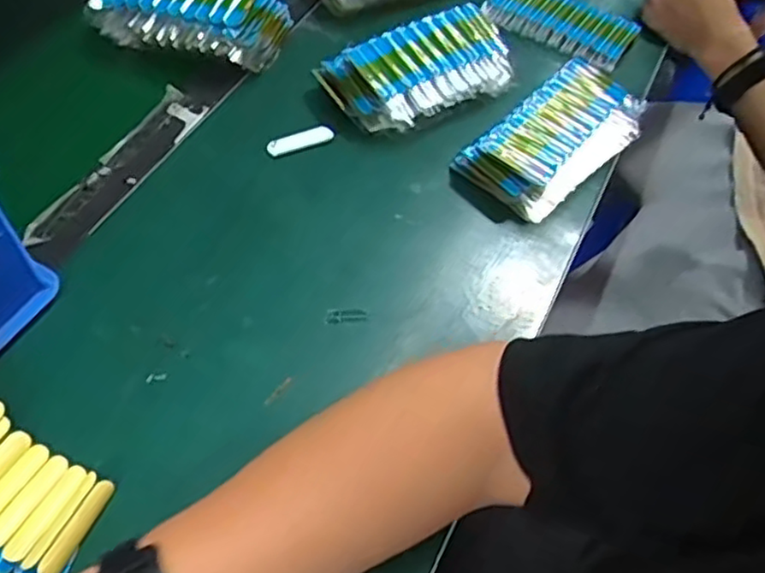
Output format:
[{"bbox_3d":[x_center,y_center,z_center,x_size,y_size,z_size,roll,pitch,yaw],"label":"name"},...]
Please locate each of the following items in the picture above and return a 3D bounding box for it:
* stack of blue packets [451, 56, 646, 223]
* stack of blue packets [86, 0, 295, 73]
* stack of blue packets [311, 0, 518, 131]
[{"bbox_3d":[0.159,-0.138,0.627,0.187,0.037,0.101,-39,67,-25],"label":"stack of blue packets"},{"bbox_3d":[-0.191,-0.262,0.667,0.181,0.063,0.096,14,56,5],"label":"stack of blue packets"},{"bbox_3d":[0.041,-0.206,0.649,0.184,0.044,0.094,-23,61,-18],"label":"stack of blue packets"}]

